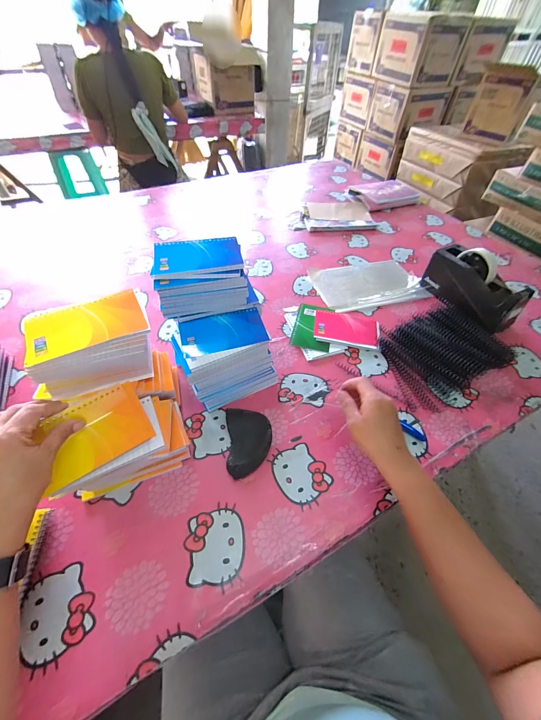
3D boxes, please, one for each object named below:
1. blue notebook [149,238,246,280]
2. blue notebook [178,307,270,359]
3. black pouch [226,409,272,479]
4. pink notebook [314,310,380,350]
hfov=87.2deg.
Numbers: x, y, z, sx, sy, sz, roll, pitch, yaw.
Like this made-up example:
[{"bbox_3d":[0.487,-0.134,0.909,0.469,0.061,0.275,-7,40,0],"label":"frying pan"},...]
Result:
[{"bbox_3d":[-0.112,-0.162,0.440,0.129,0.010,0.083,-7,52,-9],"label":"blue notebook"},{"bbox_3d":[-0.074,-0.045,0.450,0.129,0.008,0.075,-13,53,-13],"label":"blue notebook"},{"bbox_3d":[-0.032,0.124,0.433,0.065,0.022,0.100,-3,52,-5],"label":"black pouch"},{"bbox_3d":[0.159,-0.064,0.592,0.132,0.010,0.088,10,52,5],"label":"pink notebook"}]

